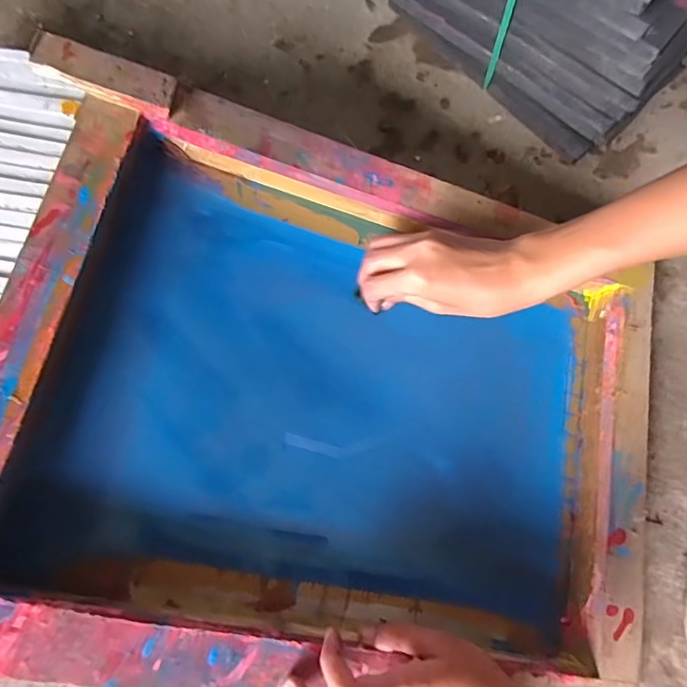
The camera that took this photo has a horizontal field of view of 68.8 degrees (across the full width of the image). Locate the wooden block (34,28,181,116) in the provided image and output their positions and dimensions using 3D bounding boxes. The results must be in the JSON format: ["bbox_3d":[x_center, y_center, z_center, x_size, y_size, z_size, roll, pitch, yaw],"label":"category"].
[{"bbox_3d":[-0.155,-0.176,0.329,0.083,0.012,0.028,15,74,-15],"label":"wooden block"}]

